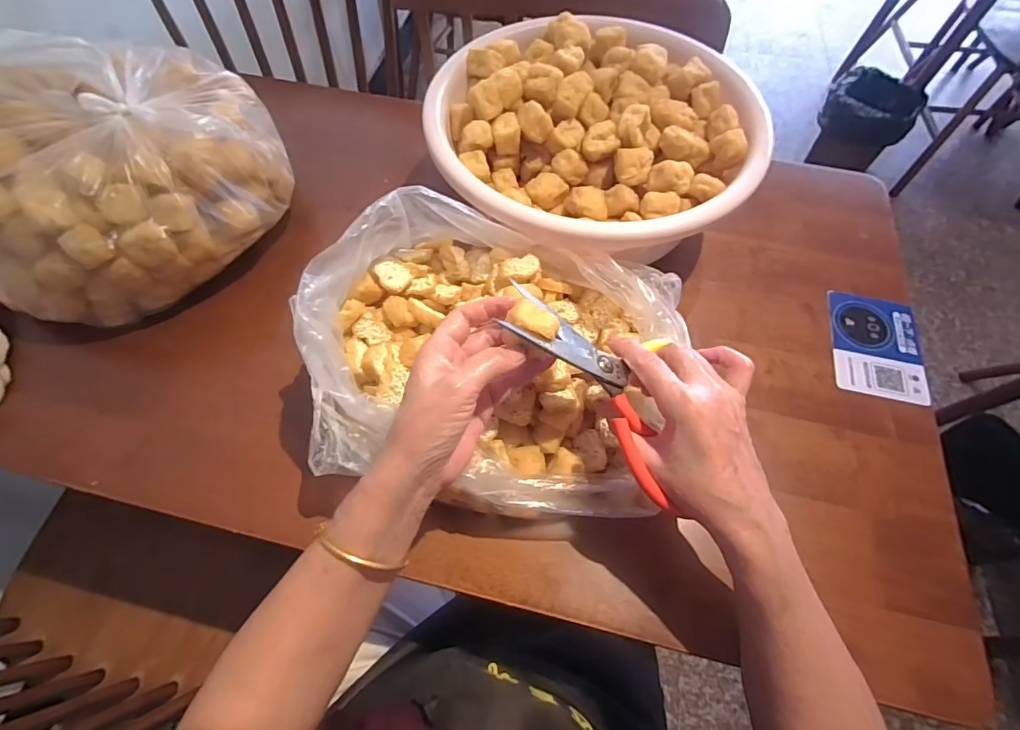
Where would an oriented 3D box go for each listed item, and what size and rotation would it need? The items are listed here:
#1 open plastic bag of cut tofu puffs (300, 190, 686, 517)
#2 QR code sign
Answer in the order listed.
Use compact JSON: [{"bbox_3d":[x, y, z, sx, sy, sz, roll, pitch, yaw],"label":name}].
[{"bbox_3d":[-0.008,-0.007,0.378,0.281,0.122,0.240,15,63,7],"label":"open plastic bag of cut tofu puffs"},{"bbox_3d":[0.380,-0.019,0.489,0.088,0.008,0.123,14,60,6],"label":"QR code sign"}]

